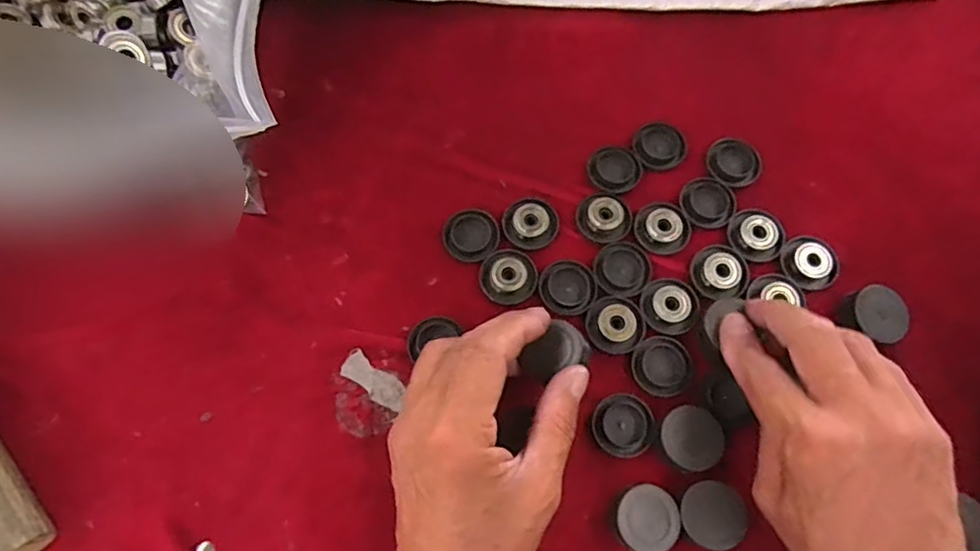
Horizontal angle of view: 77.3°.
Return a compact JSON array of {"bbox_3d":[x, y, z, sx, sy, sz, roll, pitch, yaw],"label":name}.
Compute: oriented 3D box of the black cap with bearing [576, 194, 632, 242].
[{"bbox_3d":[0.068,-0.035,0.367,0.032,0.008,0.028,23,72,7],"label":"black cap with bearing"}]

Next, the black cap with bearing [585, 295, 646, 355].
[{"bbox_3d":[0.072,0.027,0.346,0.032,0.005,0.032,0,71,0],"label":"black cap with bearing"}]

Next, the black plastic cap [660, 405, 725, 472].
[{"bbox_3d":[0.106,0.085,0.322,0.031,0.012,0.031,0,71,0],"label":"black plastic cap"}]

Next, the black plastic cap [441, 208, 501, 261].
[{"bbox_3d":[-0.011,-0.024,0.367,0.032,0.010,0.031,0,71,0],"label":"black plastic cap"}]

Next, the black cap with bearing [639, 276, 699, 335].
[{"bbox_3d":[0.104,0.017,0.350,0.033,0.006,0.033,0,71,0],"label":"black cap with bearing"}]

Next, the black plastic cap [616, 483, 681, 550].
[{"bbox_3d":[0.079,0.123,0.309,0.031,0.014,0.032,0,71,0],"label":"black plastic cap"}]

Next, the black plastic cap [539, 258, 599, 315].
[{"bbox_3d":[0.045,0.006,0.354,0.032,0.004,0.032,0,71,0],"label":"black plastic cap"}]

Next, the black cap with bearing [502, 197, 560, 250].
[{"bbox_3d":[0.025,-0.032,0.367,0.032,0.006,0.030,0,71,0],"label":"black cap with bearing"}]

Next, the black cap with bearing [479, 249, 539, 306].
[{"bbox_3d":[0.011,0.000,0.355,0.032,0.005,0.032,0,71,0],"label":"black cap with bearing"}]

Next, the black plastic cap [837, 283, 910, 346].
[{"bbox_3d":[0.214,0.021,0.342,0.037,0.013,0.030,24,73,8],"label":"black plastic cap"}]

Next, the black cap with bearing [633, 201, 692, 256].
[{"bbox_3d":[0.103,-0.029,0.366,0.032,0.006,0.033,0,71,0],"label":"black cap with bearing"}]

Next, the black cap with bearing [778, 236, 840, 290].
[{"bbox_3d":[0.188,-0.008,0.359,0.034,0.007,0.032,0,71,0],"label":"black cap with bearing"}]

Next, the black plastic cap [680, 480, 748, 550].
[{"bbox_3d":[0.113,0.121,0.310,0.032,0.007,0.032,0,71,0],"label":"black plastic cap"}]

